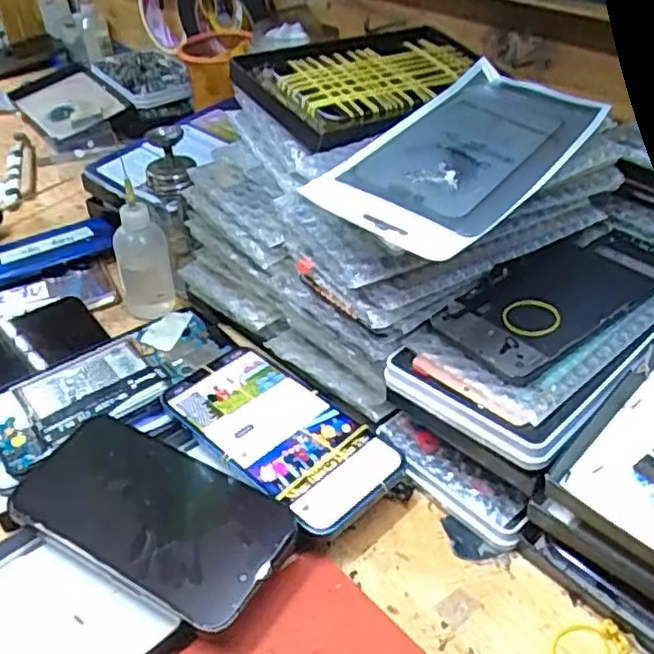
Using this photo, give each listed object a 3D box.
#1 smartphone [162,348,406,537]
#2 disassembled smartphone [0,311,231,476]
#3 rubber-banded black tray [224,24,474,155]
[{"bbox_3d":[-0.028,0.058,0.390,0.142,0.006,0.068,31,53,32],"label":"smartphone"},{"bbox_3d":[-0.141,0.033,0.442,0.153,0.007,0.066,-29,46,-29],"label":"disassembled smartphone"},{"bbox_3d":[0.033,-0.158,0.441,0.155,0.018,0.096,-26,59,-27],"label":"rubber-banded black tray"}]

